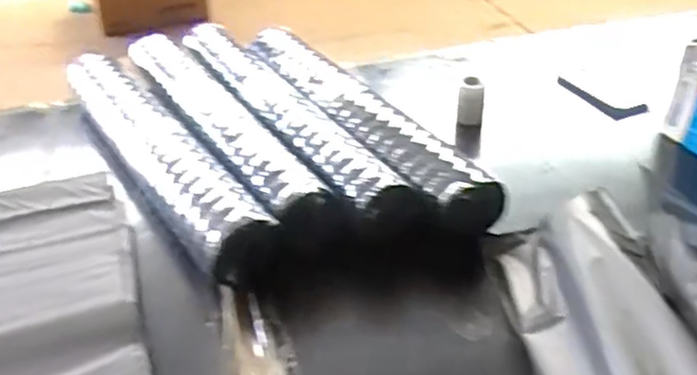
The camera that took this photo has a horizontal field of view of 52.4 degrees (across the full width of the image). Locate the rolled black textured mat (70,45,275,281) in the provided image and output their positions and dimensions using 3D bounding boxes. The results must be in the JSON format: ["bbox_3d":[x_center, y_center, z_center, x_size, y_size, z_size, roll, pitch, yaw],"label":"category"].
[{"bbox_3d":[-0.276,-0.049,0.989,0.094,0.089,0.595,-22,40,-28],"label":"rolled black textured mat"}]

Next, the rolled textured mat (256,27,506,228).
[{"bbox_3d":[0.018,-0.106,1.066,0.127,0.084,0.582,-19,38,-24],"label":"rolled textured mat"}]

